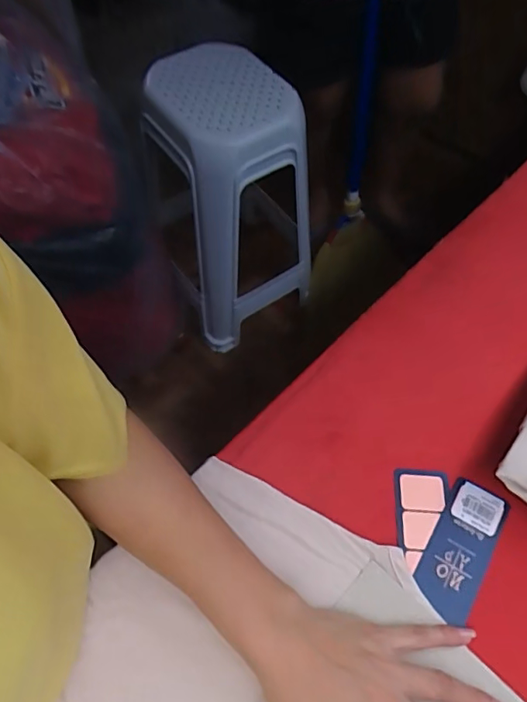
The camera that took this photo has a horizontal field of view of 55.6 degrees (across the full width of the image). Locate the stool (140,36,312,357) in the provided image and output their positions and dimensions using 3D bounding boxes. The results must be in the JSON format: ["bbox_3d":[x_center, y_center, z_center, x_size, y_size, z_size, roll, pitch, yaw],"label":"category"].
[{"bbox_3d":[-0.080,-0.365,1.282,0.342,0.656,0.289,-27,65,-16],"label":"stool"}]

